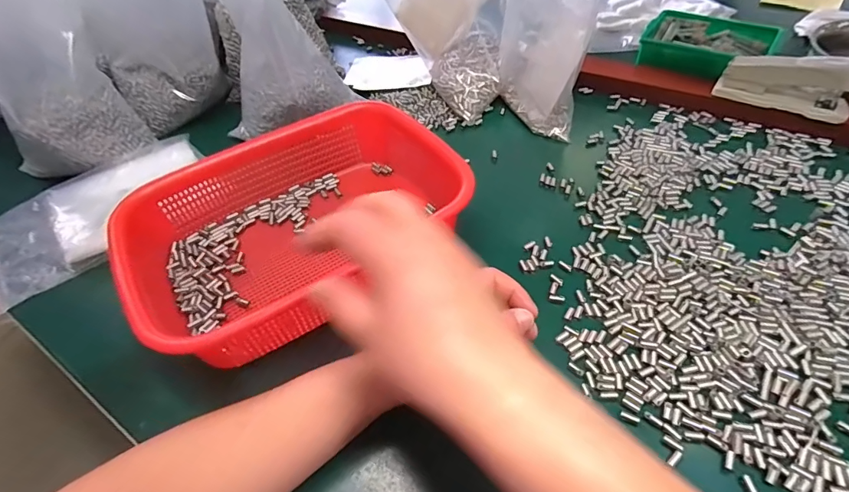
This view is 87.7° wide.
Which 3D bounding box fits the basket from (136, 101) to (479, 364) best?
[{"bbox_3d":[-0.108,-0.015,0.397,0.276,0.072,0.199,-33,54,-20],"label":"basket"}]

